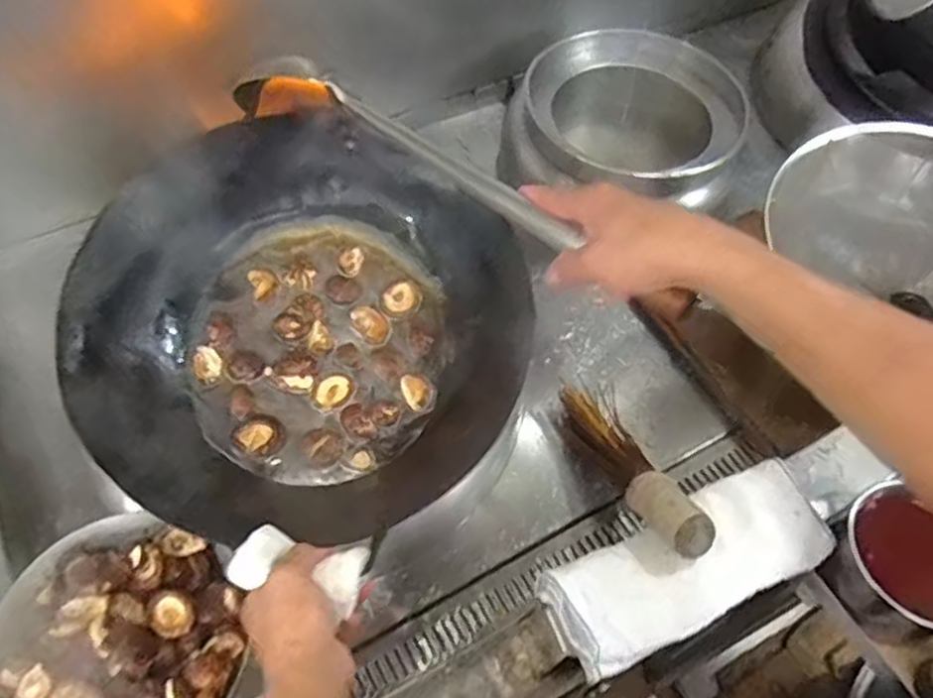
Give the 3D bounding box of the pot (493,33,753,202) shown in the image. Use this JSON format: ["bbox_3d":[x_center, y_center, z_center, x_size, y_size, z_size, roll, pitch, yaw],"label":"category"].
[{"bbox_3d":[0.248,-0.339,1.110,0.312,0.172,0.319,1,55,-1],"label":"pot"}]

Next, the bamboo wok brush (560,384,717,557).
[{"bbox_3d":[0.195,0.133,0.816,0.075,0.060,0.265,-17,35,-14],"label":"bamboo wok brush"}]

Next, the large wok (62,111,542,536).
[{"bbox_3d":[-0.160,-0.036,0.726,0.446,0.140,0.446,2,71,-5],"label":"large wok"}]

